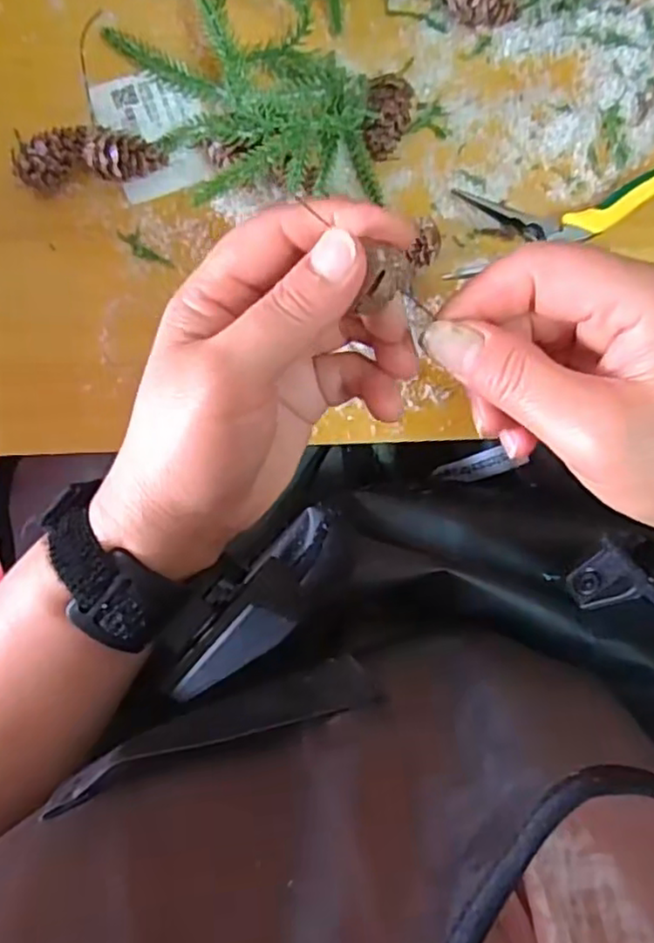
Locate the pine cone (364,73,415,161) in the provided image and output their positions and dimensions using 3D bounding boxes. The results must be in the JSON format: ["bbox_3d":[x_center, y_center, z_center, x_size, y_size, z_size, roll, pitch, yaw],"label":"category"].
[{"bbox_3d":[0.028,-0.168,0.319,0.021,0.018,0.033,5,91,-4],"label":"pine cone"}]

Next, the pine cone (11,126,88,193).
[{"bbox_3d":[-0.128,-0.143,0.307,0.034,0.021,0.027,-2,91,-4],"label":"pine cone"}]

